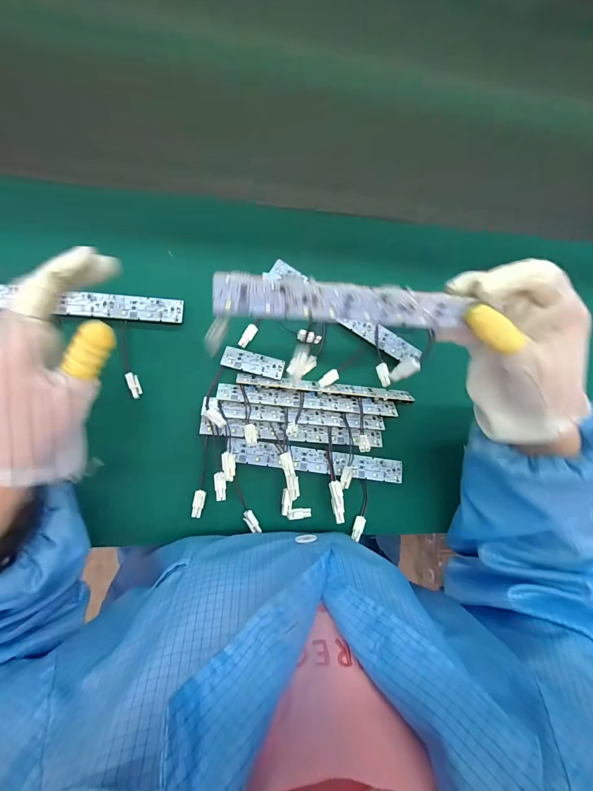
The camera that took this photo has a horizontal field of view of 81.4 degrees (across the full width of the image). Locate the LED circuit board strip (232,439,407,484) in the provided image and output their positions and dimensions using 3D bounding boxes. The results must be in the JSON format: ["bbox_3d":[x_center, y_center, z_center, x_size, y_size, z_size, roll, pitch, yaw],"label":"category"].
[{"bbox_3d":[0.025,0.070,0.368,0.186,0.004,0.025,9,72,-9],"label":"LED circuit board strip"}]

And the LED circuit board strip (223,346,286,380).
[{"bbox_3d":[-0.046,-0.034,0.364,0.063,0.005,0.024,13,60,-3],"label":"LED circuit board strip"}]

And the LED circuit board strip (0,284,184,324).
[{"bbox_3d":[-0.208,-0.090,0.341,0.183,0.007,0.026,2,84,-9],"label":"LED circuit board strip"}]

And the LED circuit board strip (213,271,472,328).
[{"bbox_3d":[0.032,-0.058,0.216,0.160,0.004,0.024,2,114,-13],"label":"LED circuit board strip"}]

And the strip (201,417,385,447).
[{"bbox_3d":[-0.001,0.039,0.362,0.191,0.010,0.018,5,84,-9],"label":"strip"}]

